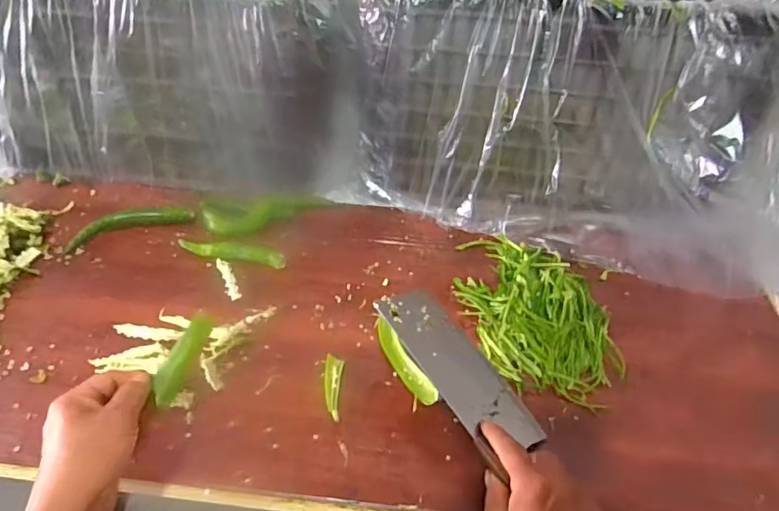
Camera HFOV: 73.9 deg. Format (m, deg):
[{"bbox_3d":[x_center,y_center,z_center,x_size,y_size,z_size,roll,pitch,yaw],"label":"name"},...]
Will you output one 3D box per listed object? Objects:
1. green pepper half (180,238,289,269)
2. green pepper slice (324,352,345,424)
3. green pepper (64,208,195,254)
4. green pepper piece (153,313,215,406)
[{"bbox_3d":[-0.188,-0.005,0.620,0.134,0.009,0.026,11,45,8],"label":"green pepper half"},{"bbox_3d":[-0.054,0.125,0.495,0.018,0.004,0.068,1,45,-2],"label":"green pepper slice"},{"bbox_3d":[-0.321,-0.040,0.641,0.146,0.017,0.034,-17,48,-20],"label":"green pepper"},{"bbox_3d":[-0.173,0.085,0.435,0.017,0.015,0.080,15,62,11],"label":"green pepper piece"}]

